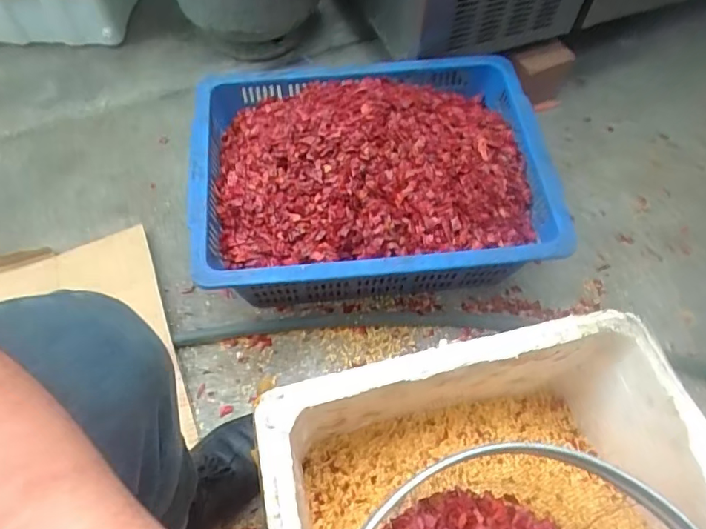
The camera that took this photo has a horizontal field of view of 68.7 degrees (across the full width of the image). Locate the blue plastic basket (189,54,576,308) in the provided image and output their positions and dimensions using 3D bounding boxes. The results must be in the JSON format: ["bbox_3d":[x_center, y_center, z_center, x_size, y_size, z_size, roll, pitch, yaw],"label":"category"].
[{"bbox_3d":[0.029,-0.128,0.854,0.547,0.249,0.413,-6,61,-5],"label":"blue plastic basket"}]

